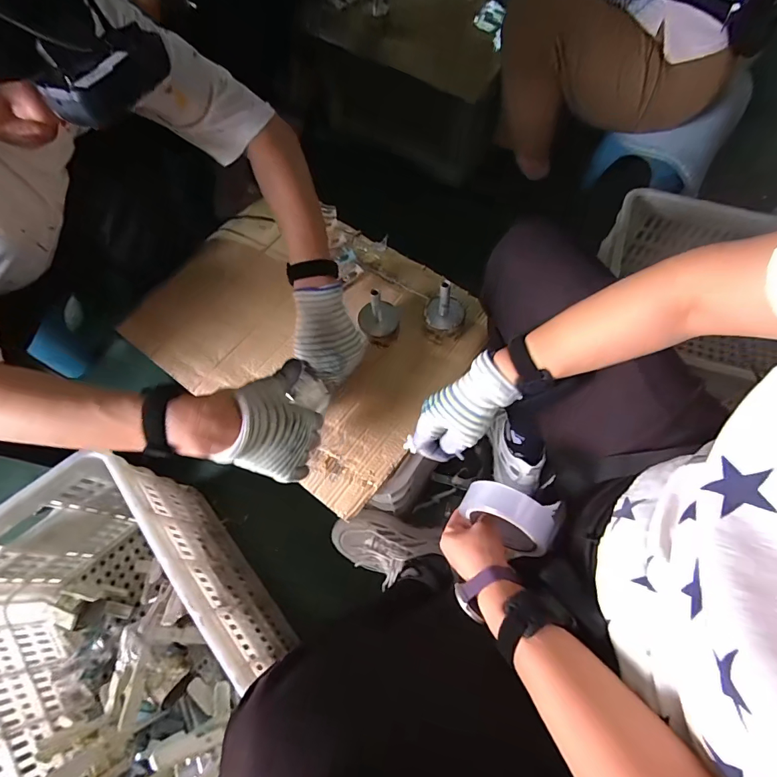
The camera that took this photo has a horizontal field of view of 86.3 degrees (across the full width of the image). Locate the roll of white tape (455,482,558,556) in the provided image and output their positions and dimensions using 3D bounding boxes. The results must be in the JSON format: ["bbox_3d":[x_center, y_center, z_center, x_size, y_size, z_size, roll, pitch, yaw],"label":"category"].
[{"bbox_3d":[0.136,0.150,0.483,0.098,0.092,0.048,20,68,11],"label":"roll of white tape"}]

